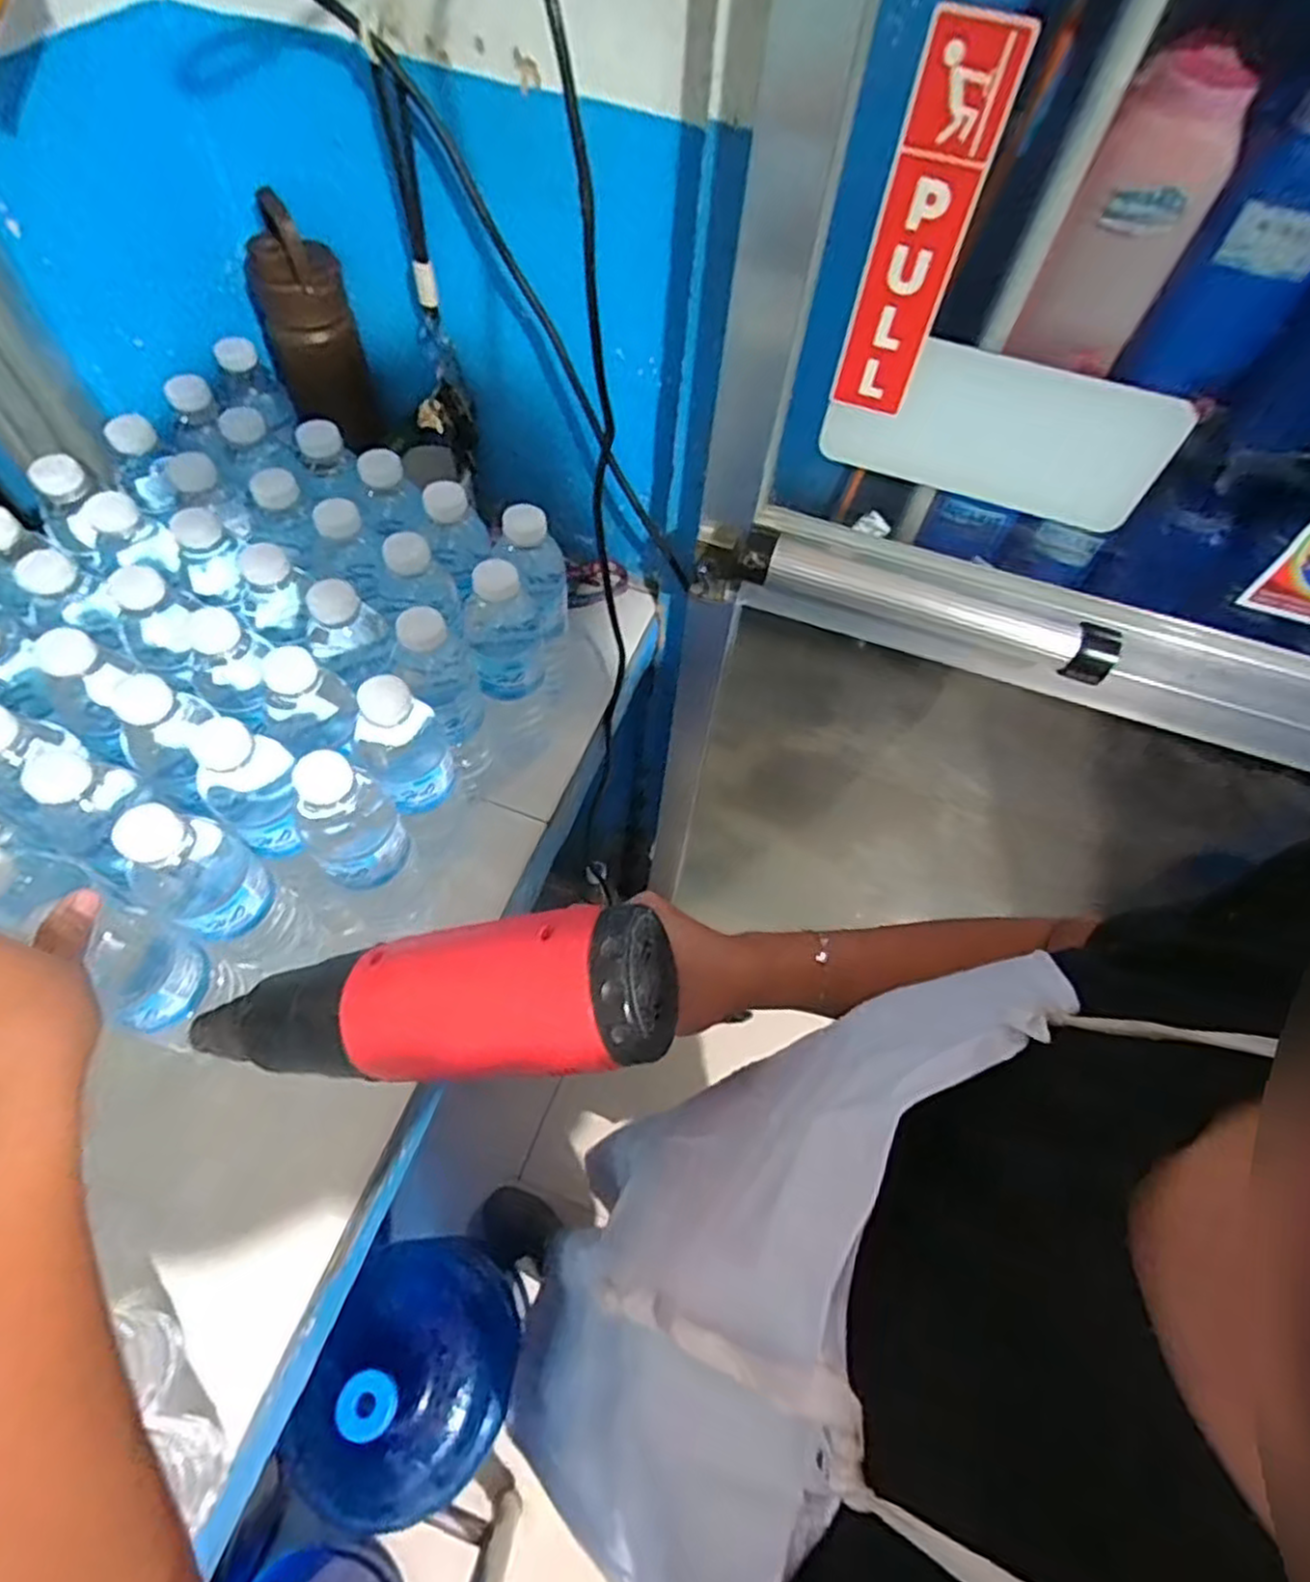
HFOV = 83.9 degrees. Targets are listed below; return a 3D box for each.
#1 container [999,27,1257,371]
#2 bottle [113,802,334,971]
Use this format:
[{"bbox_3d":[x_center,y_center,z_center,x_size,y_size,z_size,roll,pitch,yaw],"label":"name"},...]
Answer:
[{"bbox_3d":[0.710,-0.842,1.097,0.185,0.389,0.144,19,60,7],"label":"container"},{"bbox_3d":[-0.280,0.060,0.476,0.070,0.193,0.070,2,60,-3],"label":"bottle"}]

